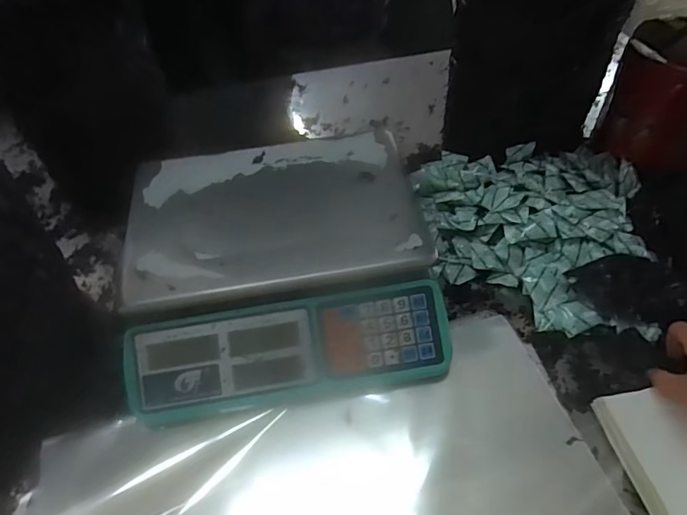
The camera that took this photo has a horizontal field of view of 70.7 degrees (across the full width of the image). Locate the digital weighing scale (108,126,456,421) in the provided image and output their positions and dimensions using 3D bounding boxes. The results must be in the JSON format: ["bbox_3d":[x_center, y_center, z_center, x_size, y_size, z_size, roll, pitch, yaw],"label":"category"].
[{"bbox_3d":[-0.072,0.005,0.555,0.321,0.092,0.299,-9,51,-5],"label":"digital weighing scale"}]

